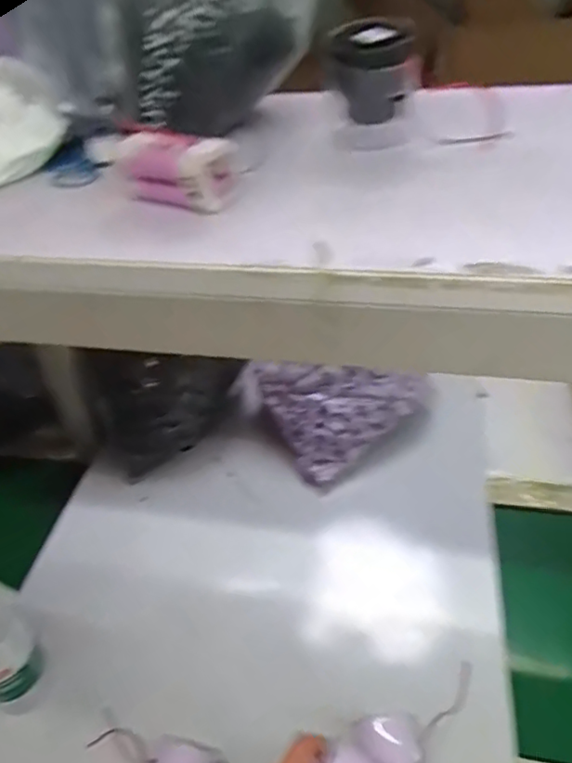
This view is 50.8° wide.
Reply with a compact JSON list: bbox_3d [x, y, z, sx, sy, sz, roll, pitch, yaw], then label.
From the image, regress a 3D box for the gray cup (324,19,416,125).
[{"bbox_3d":[0.056,-0.207,0.405,0.057,0.054,0.045,0,41,8],"label":"gray cup"}]

